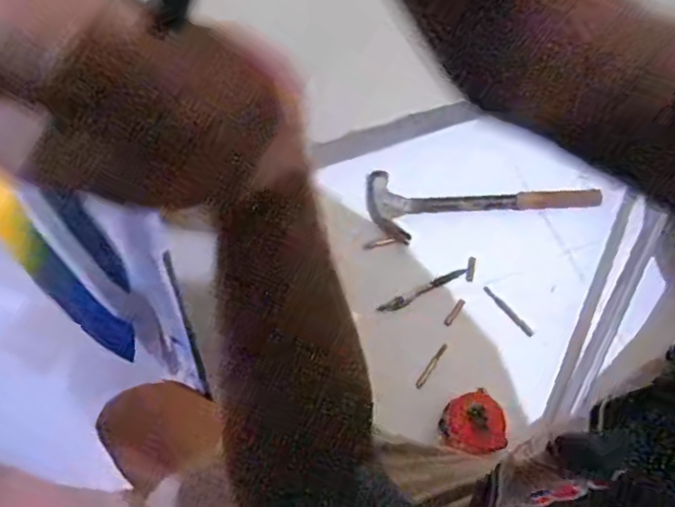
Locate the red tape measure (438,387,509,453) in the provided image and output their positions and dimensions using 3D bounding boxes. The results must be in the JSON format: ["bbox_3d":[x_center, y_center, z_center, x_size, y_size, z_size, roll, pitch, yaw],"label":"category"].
[{"bbox_3d":[0.161,0.201,0.700,0.074,0.045,0.072,-12,63,-9],"label":"red tape measure"}]

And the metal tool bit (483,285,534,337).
[{"bbox_3d":[0.230,0.078,0.789,0.012,0.005,0.087,-37,70,-20],"label":"metal tool bit"}]

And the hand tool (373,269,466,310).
[{"bbox_3d":[0.116,0.050,0.795,0.133,0.018,0.018,-26,67,-16],"label":"hand tool"}]

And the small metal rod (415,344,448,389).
[{"bbox_3d":[0.122,0.145,0.753,0.009,0.004,0.070,34,65,14],"label":"small metal rod"}]

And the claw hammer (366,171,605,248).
[{"bbox_3d":[0.210,-0.065,0.829,0.333,0.024,0.100,2,62,-2],"label":"claw hammer"}]

